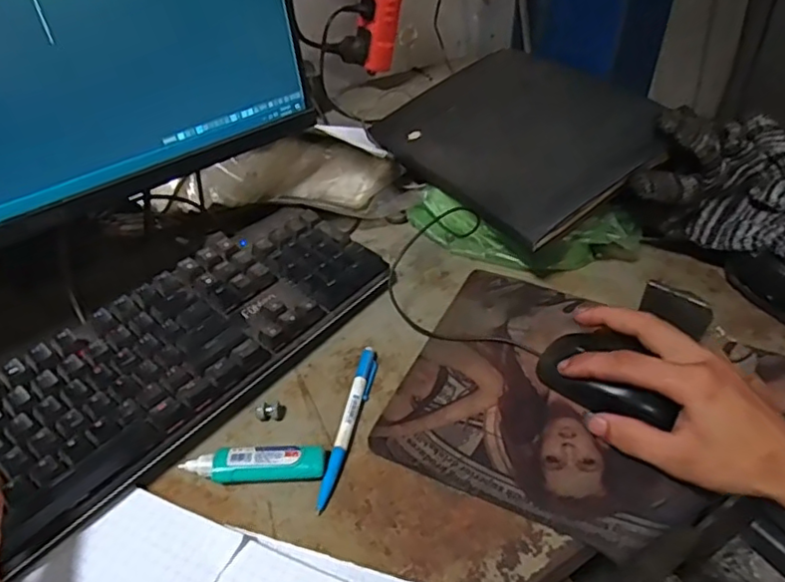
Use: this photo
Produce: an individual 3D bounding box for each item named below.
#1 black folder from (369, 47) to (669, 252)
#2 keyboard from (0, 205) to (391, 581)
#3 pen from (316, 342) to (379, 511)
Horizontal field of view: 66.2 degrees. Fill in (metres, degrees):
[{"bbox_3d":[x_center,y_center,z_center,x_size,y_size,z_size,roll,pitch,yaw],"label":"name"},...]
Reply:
[{"bbox_3d":[0.120,-0.169,0.614,0.192,0.019,0.283,-37,46,-7],"label":"black folder"},{"bbox_3d":[-0.171,0.043,0.458,0.133,0.048,0.371,28,48,30],"label":"keyboard"},{"bbox_3d":[-0.029,0.093,0.433,0.014,0.011,0.136,7,41,8],"label":"pen"}]

